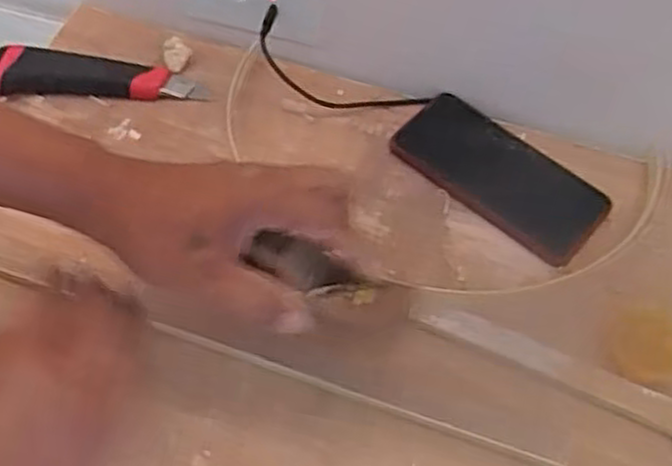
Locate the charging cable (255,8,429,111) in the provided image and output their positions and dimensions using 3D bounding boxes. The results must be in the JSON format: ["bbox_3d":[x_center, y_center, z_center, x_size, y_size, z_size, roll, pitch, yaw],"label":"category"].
[{"bbox_3d":[0.001,-0.118,0.596,0.141,0.032,0.046,26,57,-9],"label":"charging cable"}]

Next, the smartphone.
[{"bbox_3d":[0.119,-0.043,0.567,0.156,0.008,0.074,37,62,20],"label":"smartphone"}]

